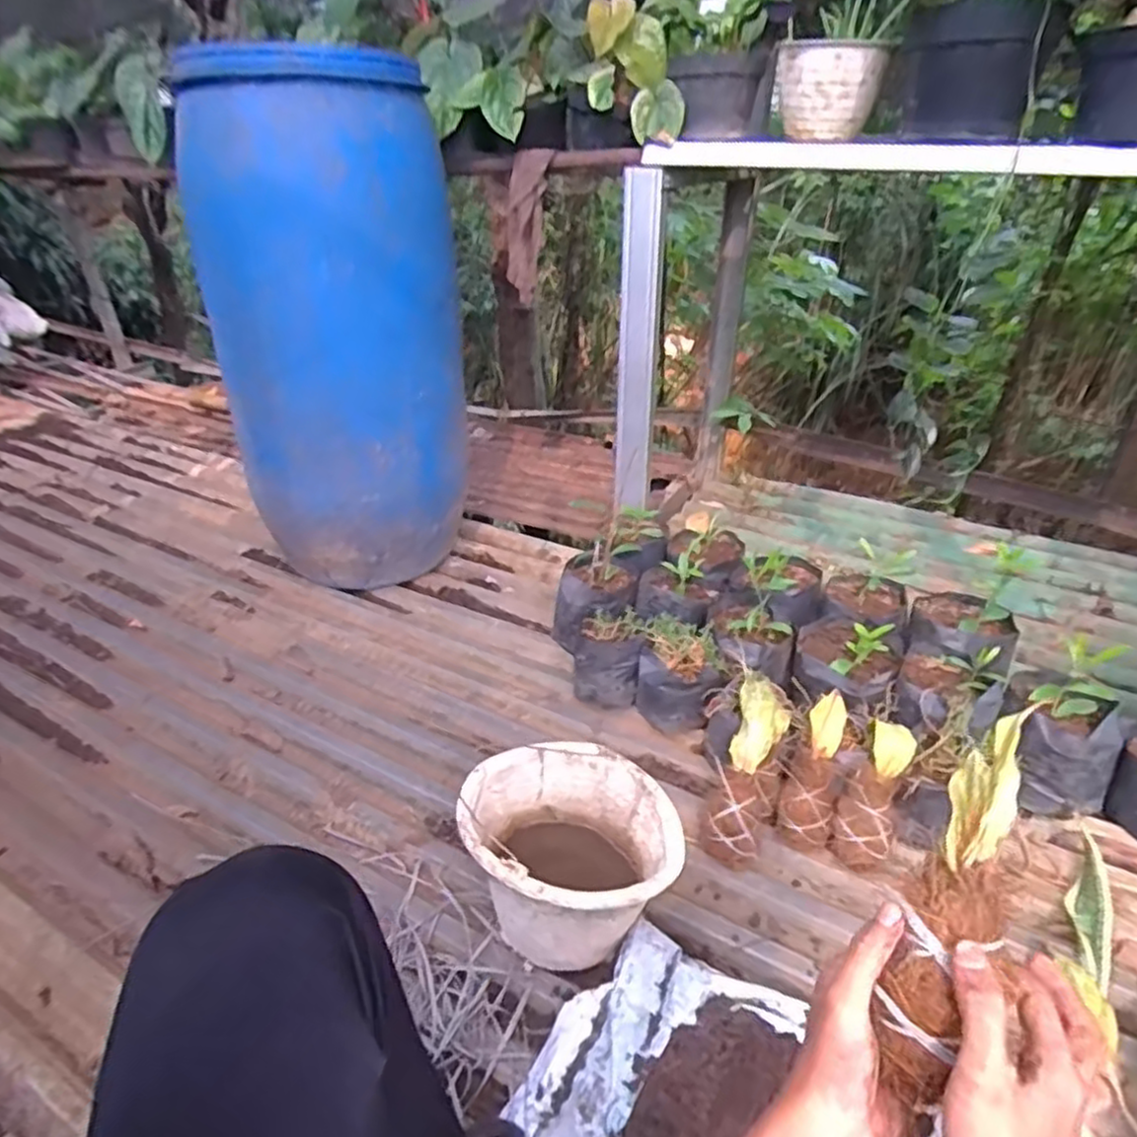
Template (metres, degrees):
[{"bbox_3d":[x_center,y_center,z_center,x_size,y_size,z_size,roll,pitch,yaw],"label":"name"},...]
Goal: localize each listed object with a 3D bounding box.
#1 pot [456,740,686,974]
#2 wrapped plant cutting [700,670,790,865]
[{"bbox_3d":[-0.002,0.339,0.855,0.224,0.183,0.238,0,34,0],"label":"pot"},{"bbox_3d":[0.245,0.266,0.976,0.081,0.064,0.261,13,75,22],"label":"wrapped plant cutting"}]

